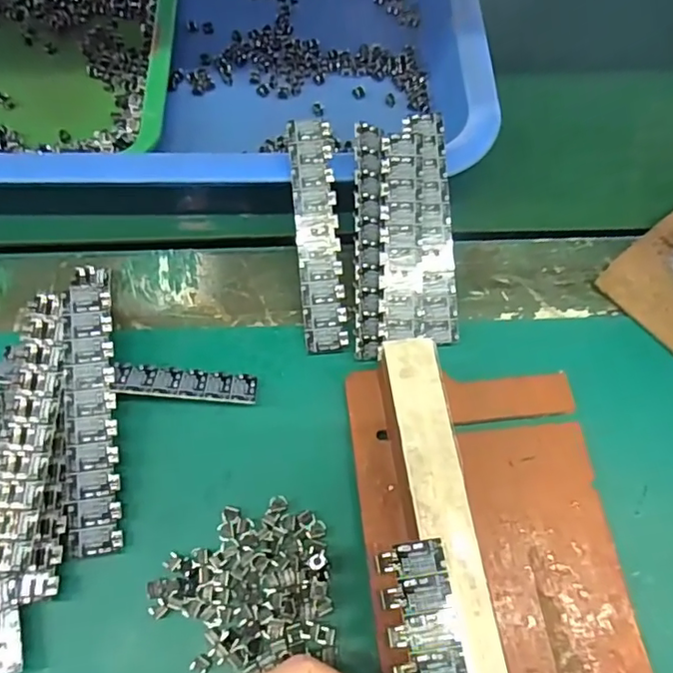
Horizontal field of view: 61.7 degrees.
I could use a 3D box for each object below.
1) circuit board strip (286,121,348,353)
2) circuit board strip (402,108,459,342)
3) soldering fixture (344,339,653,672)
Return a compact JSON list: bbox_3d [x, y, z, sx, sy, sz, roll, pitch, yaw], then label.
[{"bbox_3d":[-0.009,-0.047,0.264,0.020,0.004,0.108,-5,88,-4],"label":"circuit board strip"},{"bbox_3d":[0.045,-0.051,0.265,0.020,0.004,0.106,-3,87,-3],"label":"circuit board strip"},{"bbox_3d":[0.065,0.105,0.197,0.102,0.042,0.215,-6,65,-4],"label":"soldering fixture"}]

